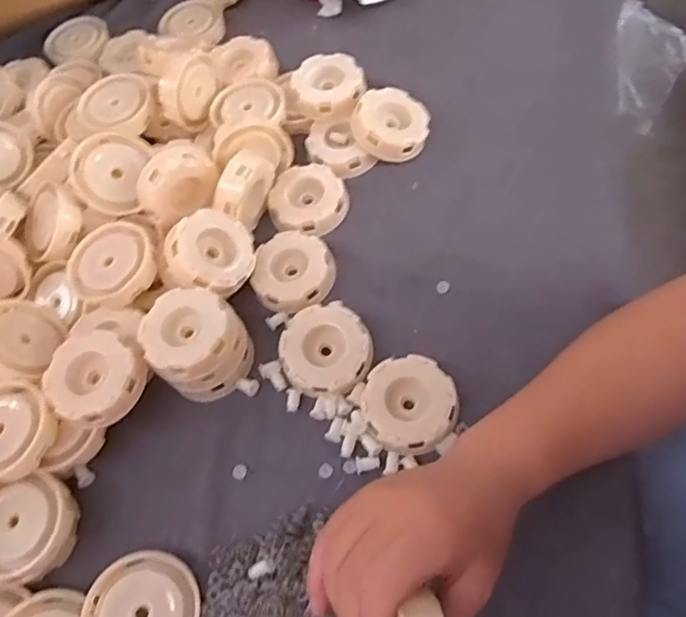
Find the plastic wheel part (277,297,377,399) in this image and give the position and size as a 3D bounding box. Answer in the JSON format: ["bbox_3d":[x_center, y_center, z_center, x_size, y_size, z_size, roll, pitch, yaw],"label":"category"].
[{"bbox_3d":[-0.012,0.030,0.432,0.065,0.023,0.067,-4,63,8],"label":"plastic wheel part"}]

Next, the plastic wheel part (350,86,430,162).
[{"bbox_3d":[0.041,-0.163,0.513,0.065,0.023,0.061,7,66,-10],"label":"plastic wheel part"}]

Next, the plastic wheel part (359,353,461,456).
[{"bbox_3d":[0.047,0.068,0.410,0.065,0.022,0.066,-4,63,8],"label":"plastic wheel part"}]

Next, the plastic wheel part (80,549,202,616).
[{"bbox_3d":[-0.127,0.192,0.366,0.069,0.015,0.069,7,58,-11],"label":"plastic wheel part"}]

